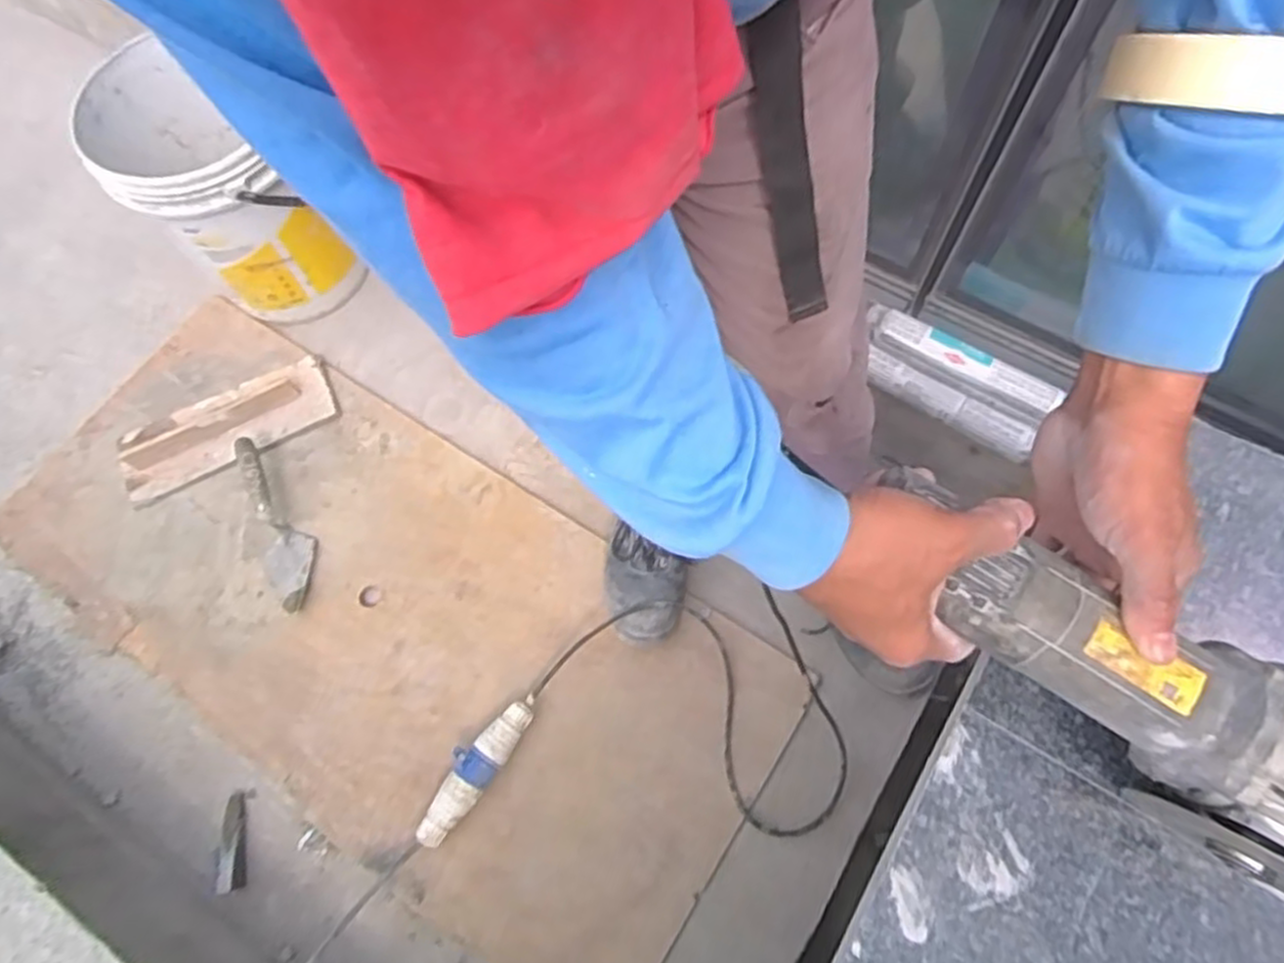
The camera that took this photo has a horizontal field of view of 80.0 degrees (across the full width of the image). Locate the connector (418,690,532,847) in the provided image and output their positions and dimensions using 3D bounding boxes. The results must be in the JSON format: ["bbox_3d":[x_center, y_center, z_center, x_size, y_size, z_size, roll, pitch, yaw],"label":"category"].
[{"bbox_3d":[-0.218,0.378,1.011,0.053,0.061,0.215,32,74,13],"label":"connector"}]

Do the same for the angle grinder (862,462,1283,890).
[{"bbox_3d":[0.230,0.092,0.387,0.288,0.093,0.072,40,76,1],"label":"angle grinder"}]

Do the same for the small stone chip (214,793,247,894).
[{"bbox_3d":[-0.539,0.476,1.007,0.034,0.013,0.117,-13,56,-2],"label":"small stone chip"}]

